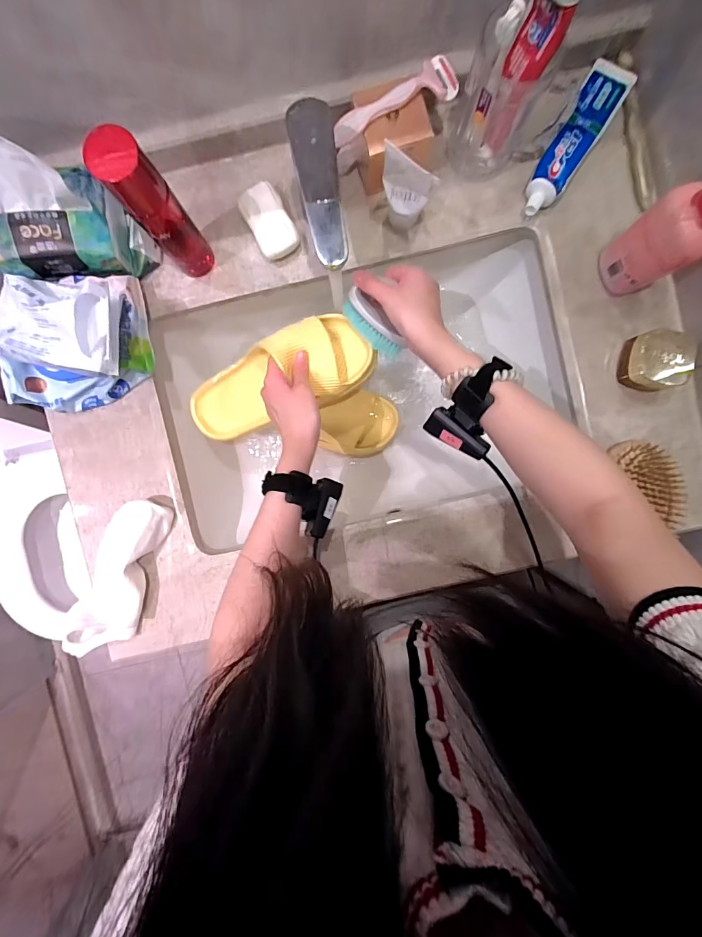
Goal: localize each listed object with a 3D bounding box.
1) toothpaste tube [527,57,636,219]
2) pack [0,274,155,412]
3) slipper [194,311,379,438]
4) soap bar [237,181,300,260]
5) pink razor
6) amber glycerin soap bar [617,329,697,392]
[{"bbox_3d":[0.263,-0.386,0.465,0.048,0.026,0.203,32,92,0],"label":"toothpaste tube"},{"bbox_3d":[-0.321,-0.145,0.447,0.159,0.088,0.142,-7,92,1],"label":"pack"},{"bbox_3d":[-0.094,-0.111,0.490,0.242,0.063,0.102,-21,92,15],"label":"slipper"},{"bbox_3d":[-0.097,-0.291,0.473,0.046,0.026,0.083,-28,91,2],"label":"soap bar"},{"bbox_3d":[0.045,-0.375,0.409,0.136,0.014,0.039,-28,92,1],"label":"pink razor"},{"bbox_3d":[0.362,-0.126,0.464,0.077,0.045,0.066,-6,92,1],"label":"amber glycerin soap bar"}]

